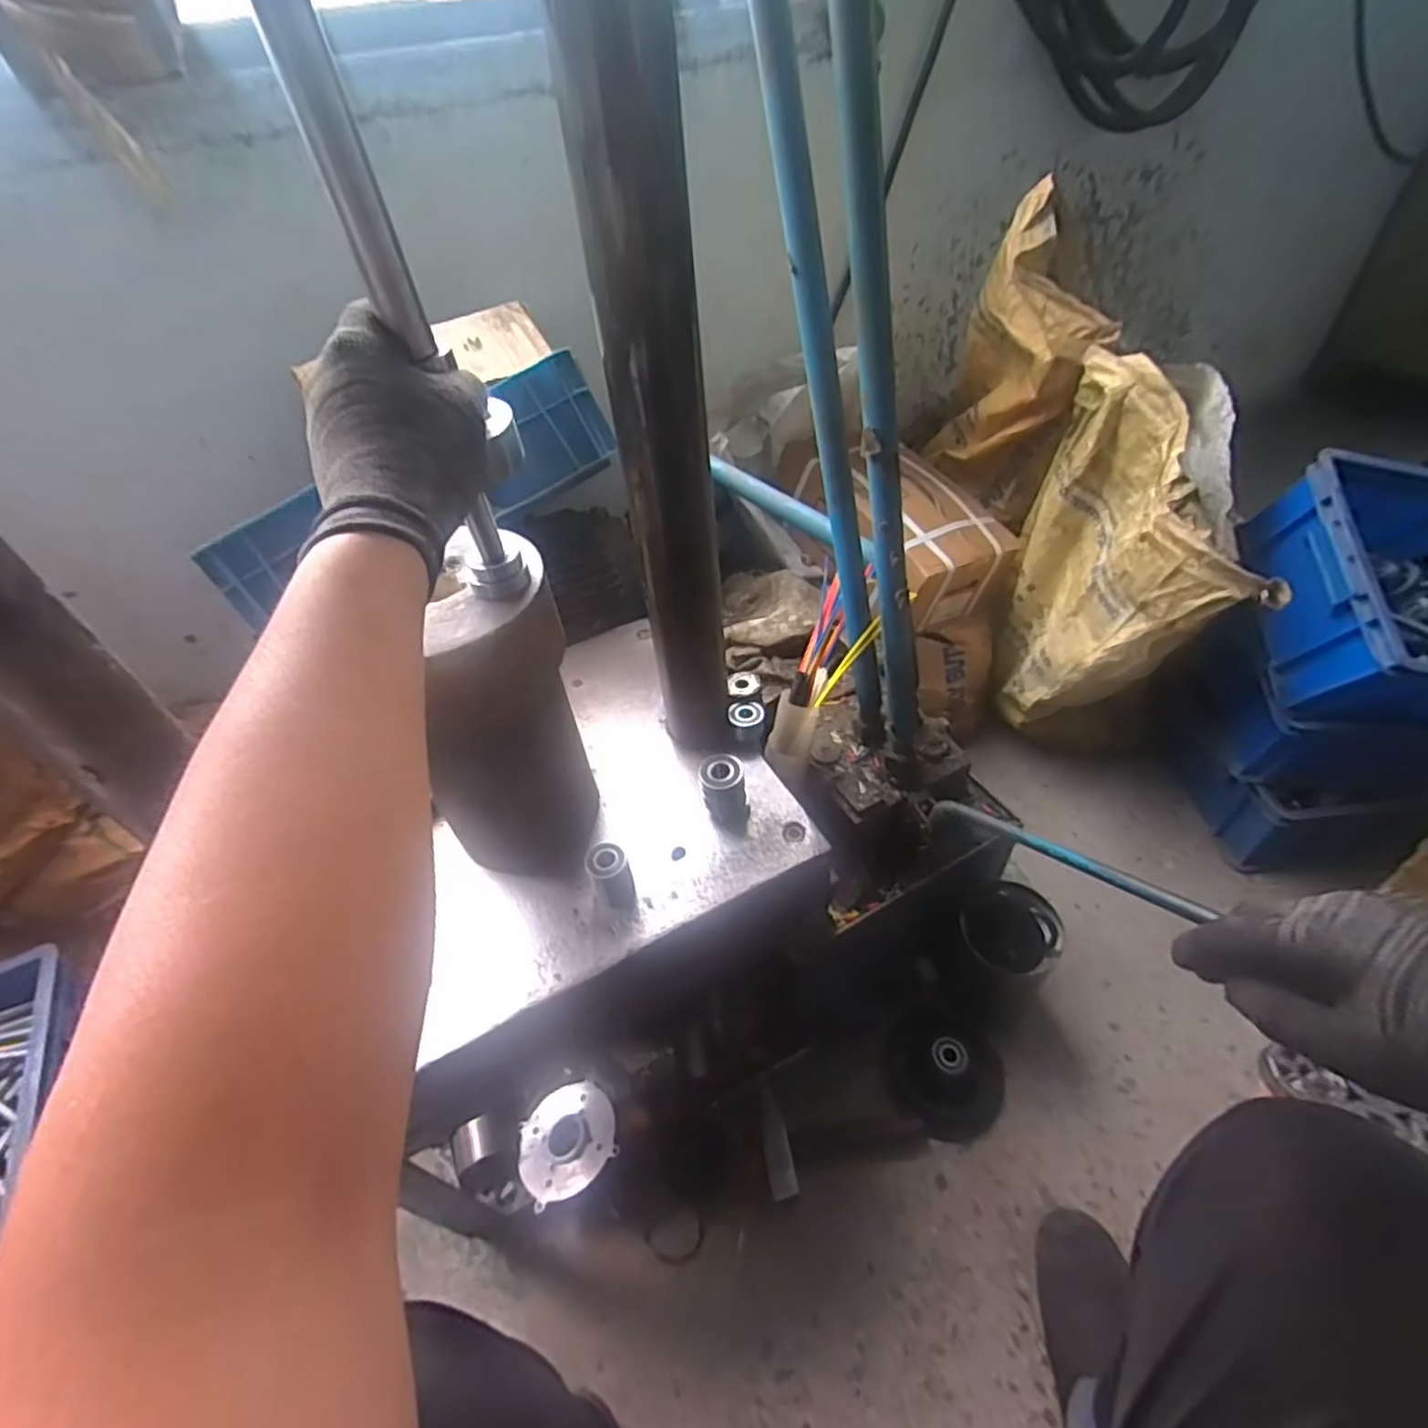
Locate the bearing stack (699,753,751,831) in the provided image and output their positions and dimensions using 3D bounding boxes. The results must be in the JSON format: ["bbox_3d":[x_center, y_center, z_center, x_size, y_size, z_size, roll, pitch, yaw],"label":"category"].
[{"bbox_3d":[0.010,0.071,0.624,0.040,0.058,0.044,-11,46,-4],"label":"bearing stack"}]

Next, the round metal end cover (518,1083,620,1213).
[{"bbox_3d":[-0.173,0.499,0.813,0.121,0.014,0.117,-13,42,11],"label":"round metal end cover"}]

